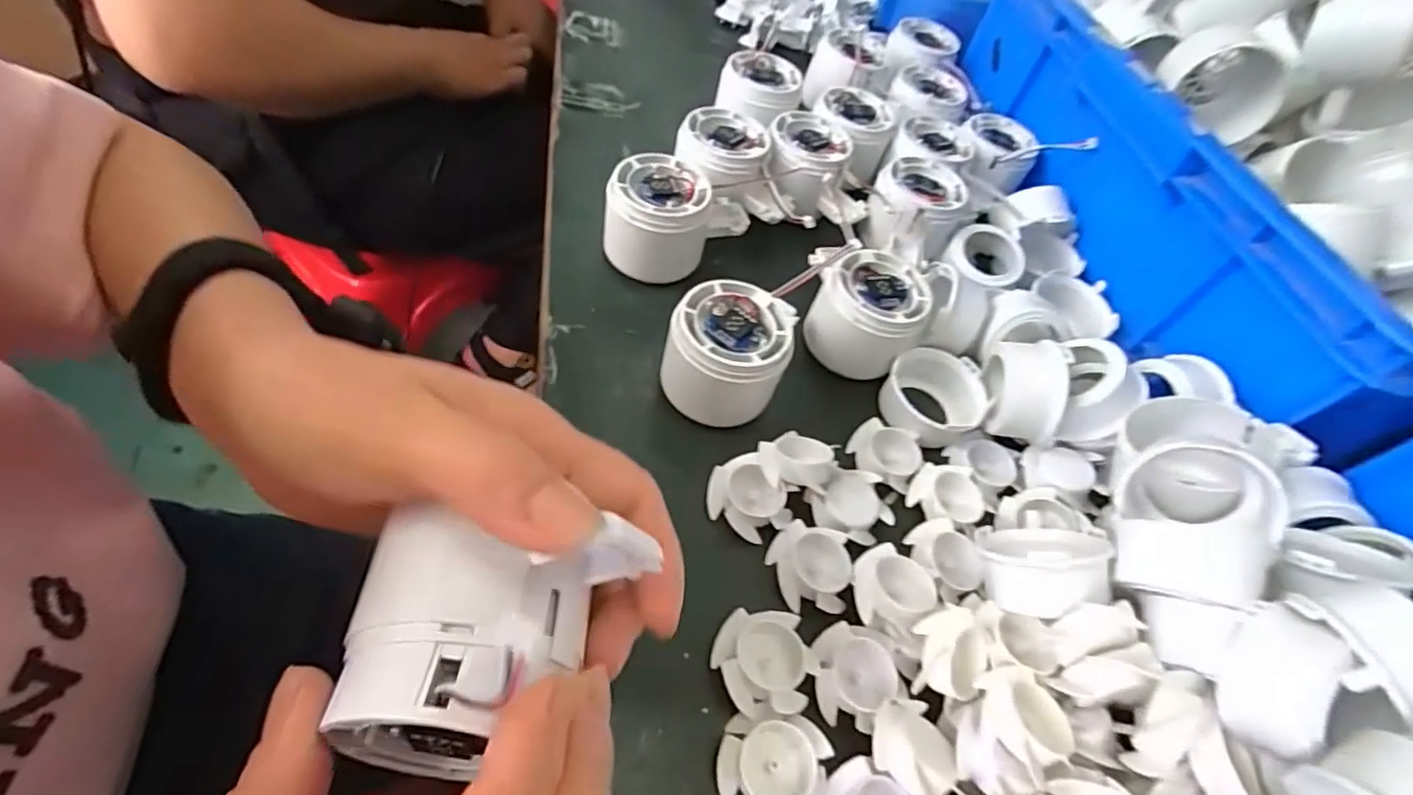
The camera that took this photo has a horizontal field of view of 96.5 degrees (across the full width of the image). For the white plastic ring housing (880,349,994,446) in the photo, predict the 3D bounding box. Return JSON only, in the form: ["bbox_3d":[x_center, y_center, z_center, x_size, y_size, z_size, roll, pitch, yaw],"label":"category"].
[{"bbox_3d":[0.127,0.000,0.352,0.051,0.027,0.051,6,54,-9],"label":"white plastic ring housing"}]

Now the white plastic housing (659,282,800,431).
[{"bbox_3d":[0.011,-0.021,0.312,0.056,0.047,0.059,6,54,-9],"label":"white plastic housing"}]

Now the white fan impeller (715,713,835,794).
[{"bbox_3d":[0.025,0.137,0.231,0.040,0.013,0.036,7,54,-8],"label":"white fan impeller"}]

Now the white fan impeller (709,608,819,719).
[{"bbox_3d":[0.023,0.105,0.252,0.042,0.014,0.037,0,55,-13],"label":"white fan impeller"}]

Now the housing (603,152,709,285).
[{"bbox_3d":[-0.029,-0.101,0.363,0.056,0.052,0.052,12,54,-5],"label":"housing"}]

